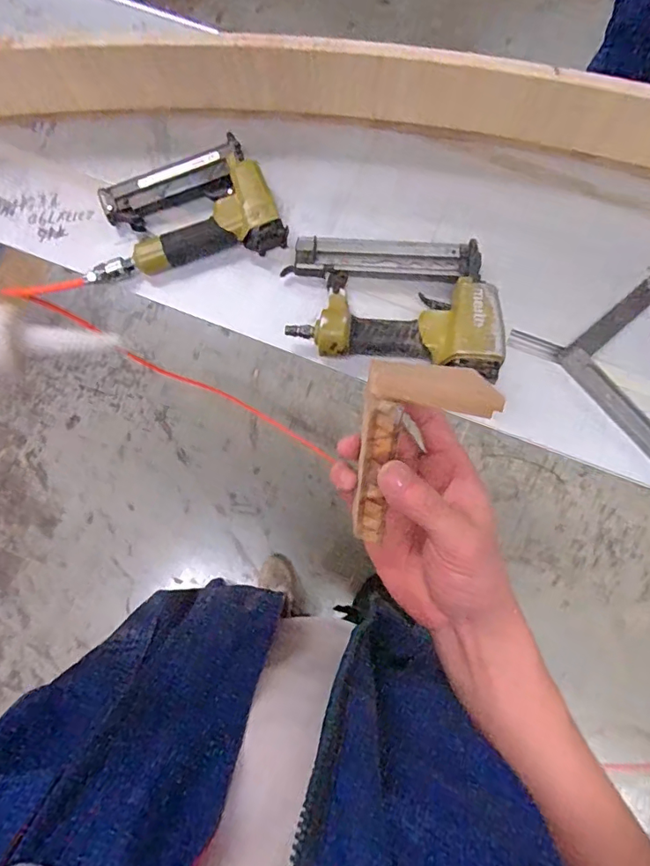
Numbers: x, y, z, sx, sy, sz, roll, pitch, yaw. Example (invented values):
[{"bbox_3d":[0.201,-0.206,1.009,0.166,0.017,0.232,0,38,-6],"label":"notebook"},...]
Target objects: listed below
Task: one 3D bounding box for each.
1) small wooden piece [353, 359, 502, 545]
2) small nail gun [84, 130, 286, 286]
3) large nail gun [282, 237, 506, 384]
[{"bbox_3d":[0.051,0.015,0.266,0.068,0.013,0.101,11,101,21],"label":"small wooden piece"},{"bbox_3d":[-0.172,-0.261,0.586,0.229,0.044,0.140,-16,80,-2],"label":"small nail gun"},{"bbox_3d":[0.076,-0.147,0.557,0.230,0.075,0.153,9,80,2],"label":"large nail gun"}]

